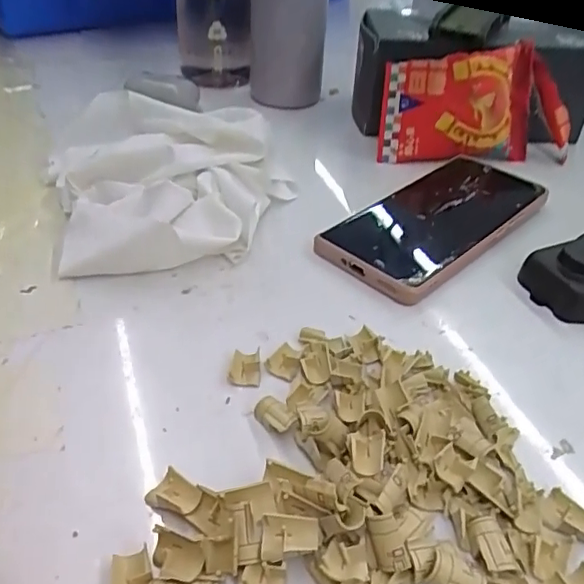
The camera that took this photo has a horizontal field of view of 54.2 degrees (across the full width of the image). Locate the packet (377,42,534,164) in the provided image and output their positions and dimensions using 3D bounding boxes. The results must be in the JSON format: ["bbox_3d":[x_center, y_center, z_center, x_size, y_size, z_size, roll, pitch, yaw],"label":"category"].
[{"bbox_3d":[0.127,-0.139,0.434,0.116,0.078,0.035,-3,40,-7],"label":"packet"}]

